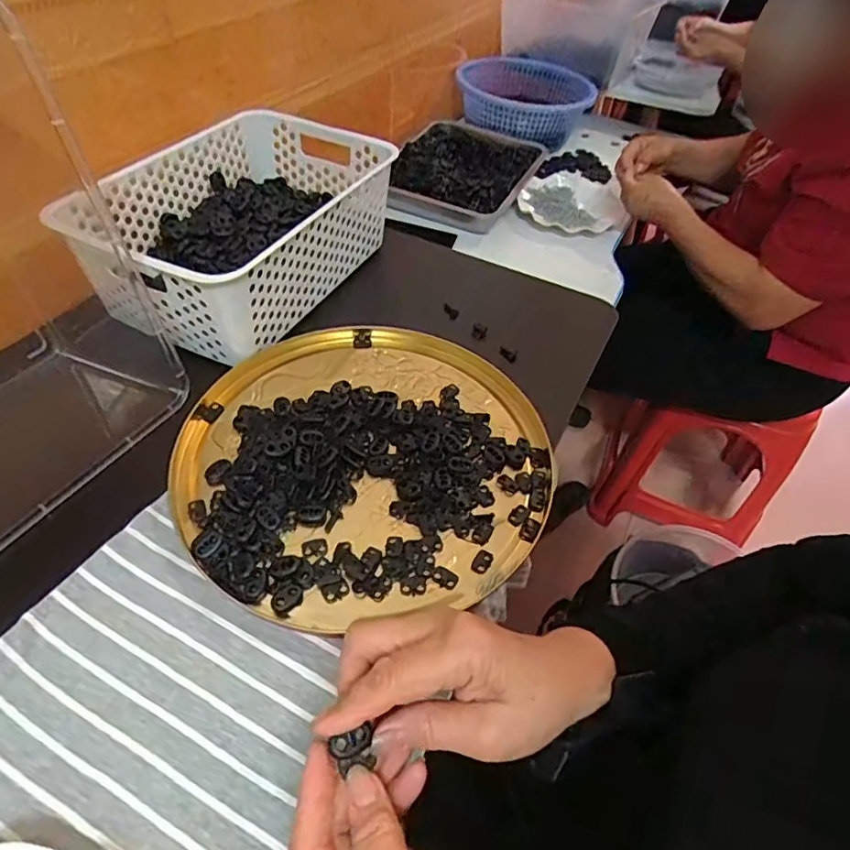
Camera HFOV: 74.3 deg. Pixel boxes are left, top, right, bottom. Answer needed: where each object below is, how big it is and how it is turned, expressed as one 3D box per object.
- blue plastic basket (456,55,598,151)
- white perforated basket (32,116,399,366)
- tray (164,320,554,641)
[{"bbox_3d":[0.201,-0.659,1.134,0.268,0.080,0.256,13,48,5],"label":"blue plastic basket"},{"bbox_3d":[-0.186,-0.207,0.577,0.202,0.096,0.306,22,50,14],"label":"white perforated basket"},{"bbox_3d":[-0.049,0.015,0.461,0.290,0.018,0.279,3,48,-3],"label":"tray"}]

